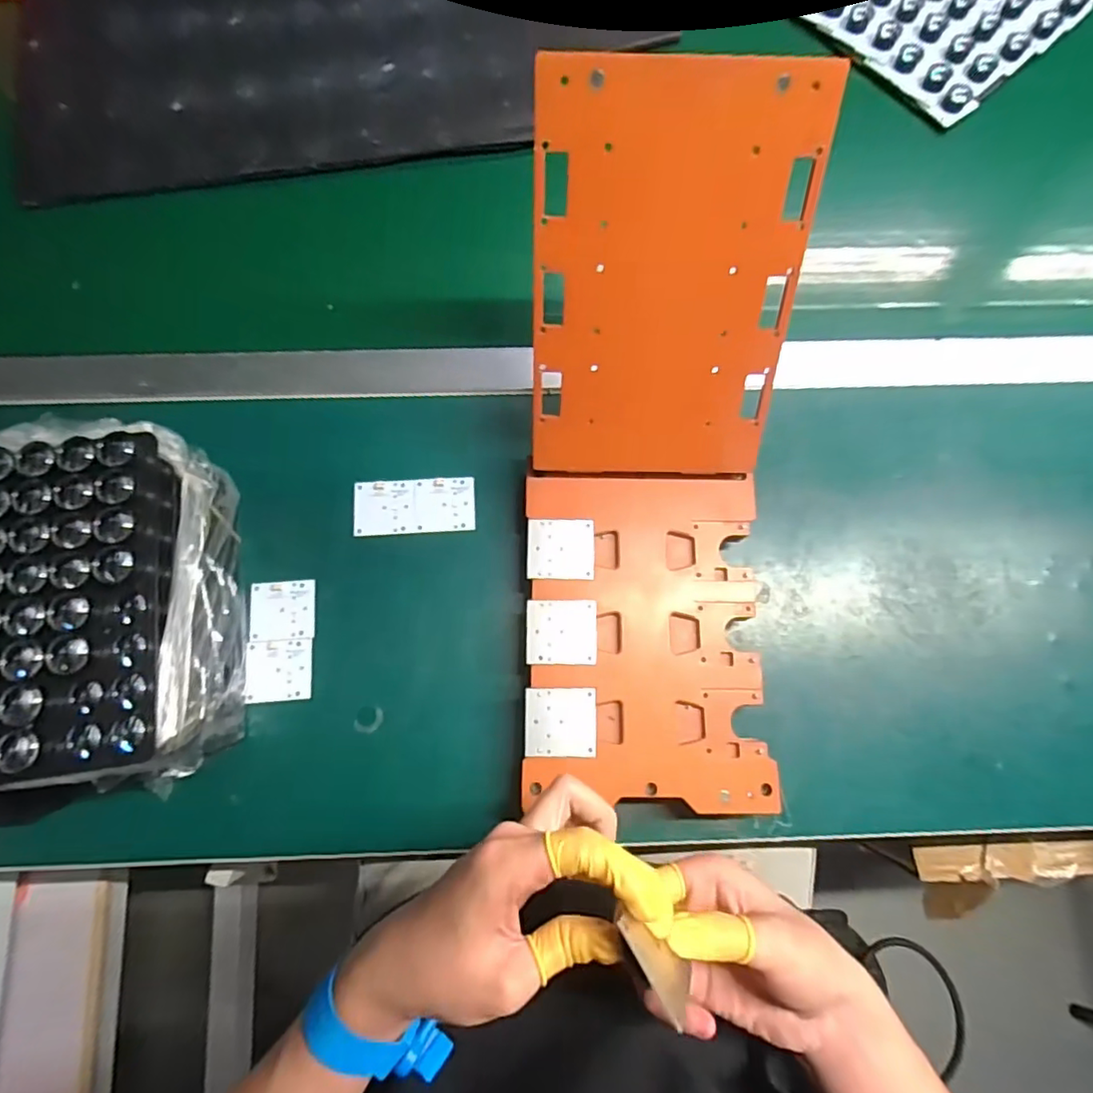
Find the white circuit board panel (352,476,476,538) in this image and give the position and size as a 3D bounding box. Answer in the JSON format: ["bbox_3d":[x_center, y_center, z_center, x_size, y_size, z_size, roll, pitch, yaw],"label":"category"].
[{"bbox_3d":[-0.105,-0.032,0.463,0.094,0.004,0.044,-3,78,-1],"label":"white circuit board panel"}]

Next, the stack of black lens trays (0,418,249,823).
[{"bbox_3d":[-0.280,0.042,0.380,0.139,0.122,0.219,-6,78,-2],"label":"stack of black lens trays"}]

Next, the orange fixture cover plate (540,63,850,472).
[{"bbox_3d":[0.072,-0.150,0.354,0.156,0.228,0.006,1,34,0],"label":"orange fixture cover plate"}]

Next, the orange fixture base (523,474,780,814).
[{"bbox_3d":[0.071,0.064,0.425,0.164,0.037,0.229,0,78,-1],"label":"orange fixture base"}]

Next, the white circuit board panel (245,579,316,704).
[{"bbox_3d":[-0.200,0.070,0.437,0.048,0.005,0.089,-4,78,-2],"label":"white circuit board panel"}]

